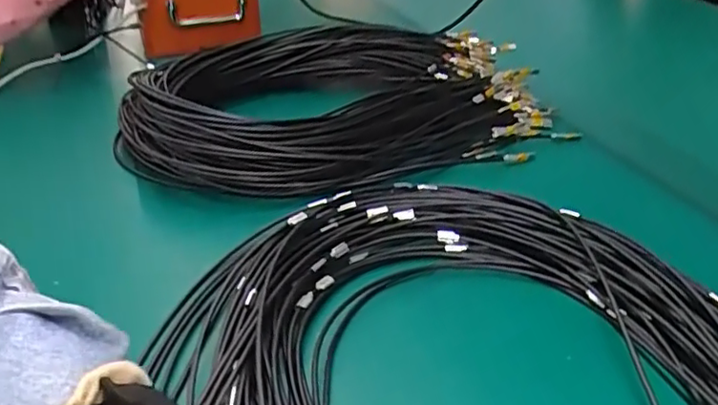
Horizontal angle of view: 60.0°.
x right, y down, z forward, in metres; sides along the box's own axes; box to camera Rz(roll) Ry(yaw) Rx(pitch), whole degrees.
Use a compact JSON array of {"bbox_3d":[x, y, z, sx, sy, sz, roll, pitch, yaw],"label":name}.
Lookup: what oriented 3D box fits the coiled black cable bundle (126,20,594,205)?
[{"bbox_3d":[-0.023,-0.116,0.690,0.461,0.073,0.280,-13,35,-18],"label":"coiled black cable bundle"}]

